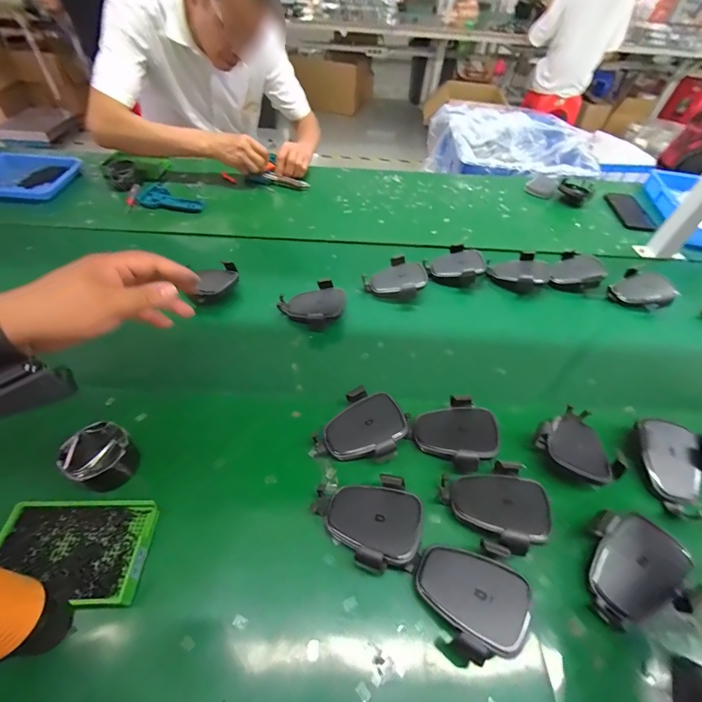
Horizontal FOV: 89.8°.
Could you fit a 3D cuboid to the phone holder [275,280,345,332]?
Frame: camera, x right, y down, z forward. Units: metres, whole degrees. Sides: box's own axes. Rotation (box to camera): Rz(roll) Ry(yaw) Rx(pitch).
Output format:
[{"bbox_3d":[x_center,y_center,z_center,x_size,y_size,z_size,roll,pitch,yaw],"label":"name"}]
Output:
[{"bbox_3d":[-0.064,-0.071,0.609,0.111,0.050,0.095,-12,53,-13],"label":"phone holder"}]

